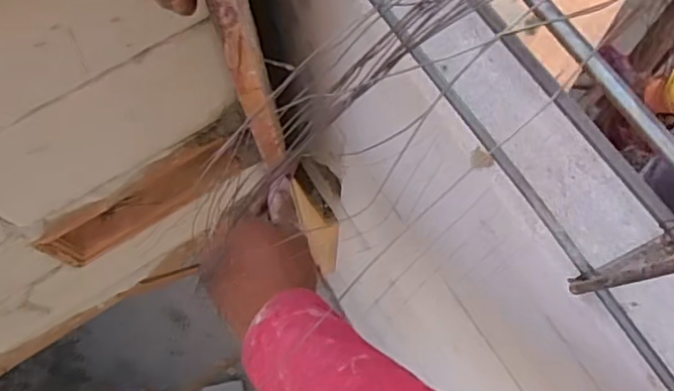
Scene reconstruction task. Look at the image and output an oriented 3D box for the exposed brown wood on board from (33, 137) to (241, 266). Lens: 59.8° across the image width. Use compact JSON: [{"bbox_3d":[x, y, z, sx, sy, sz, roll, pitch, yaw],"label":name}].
[{"bbox_3d":[-0.270,0.000,0.818,0.277,0.151,0.029,-32,75,-11],"label":"exposed brown wood on board"}]

